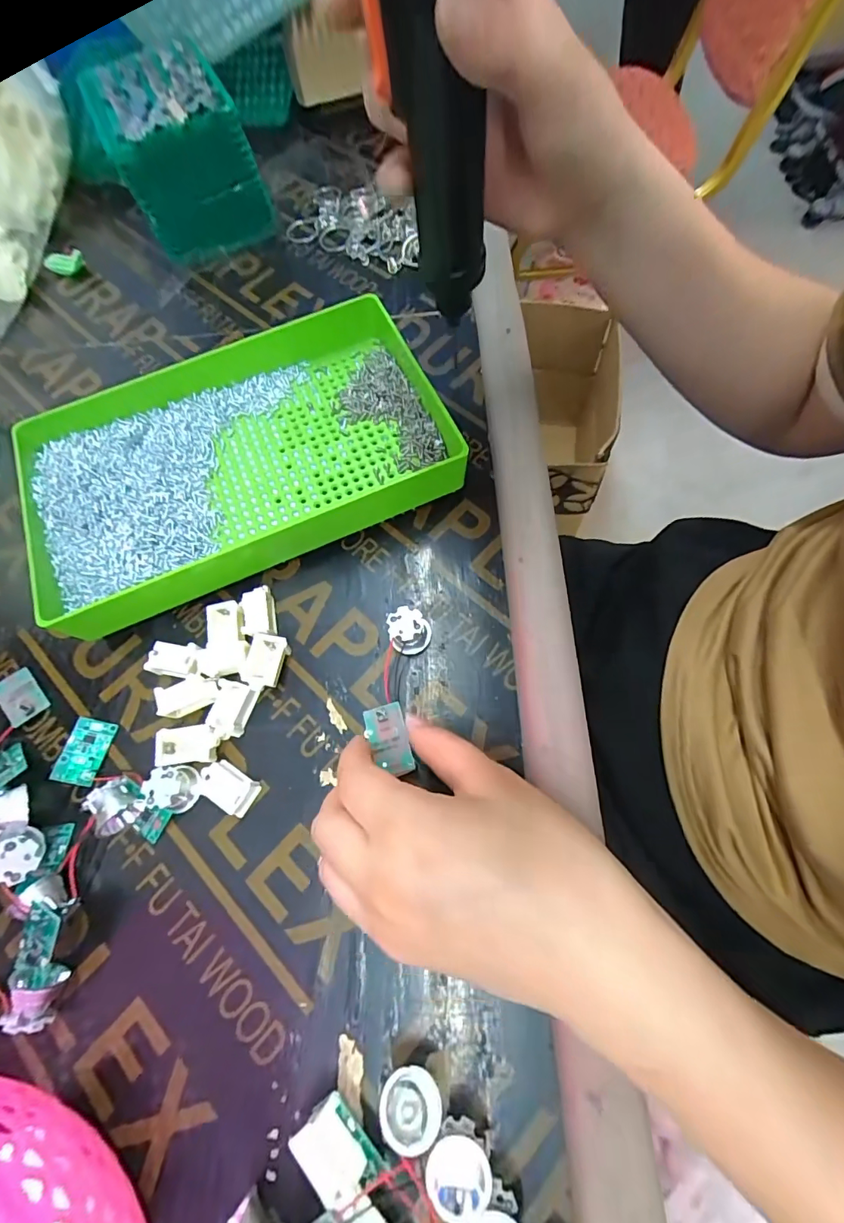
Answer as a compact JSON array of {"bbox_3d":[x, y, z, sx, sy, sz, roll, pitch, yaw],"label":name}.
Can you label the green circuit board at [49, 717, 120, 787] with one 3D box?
[{"bbox_3d":[-0.179,0.074,0.246,0.020,0.007,0.033,11,68,3],"label":"green circuit board"}]

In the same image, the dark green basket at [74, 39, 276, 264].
[{"bbox_3d":[-0.185,-0.347,0.358,0.093,0.092,0.093,-27,71,-11],"label":"dark green basket"}]

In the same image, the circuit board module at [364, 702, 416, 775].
[{"bbox_3d":[-0.016,0.063,0.227,0.020,0.006,0.033,-12,69,-6],"label":"circuit board module"}]

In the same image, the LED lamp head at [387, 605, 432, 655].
[{"bbox_3d":[-0.007,0.010,0.254,0.023,0.019,0.023,0,68,-1],"label":"LED lamp head"}]

